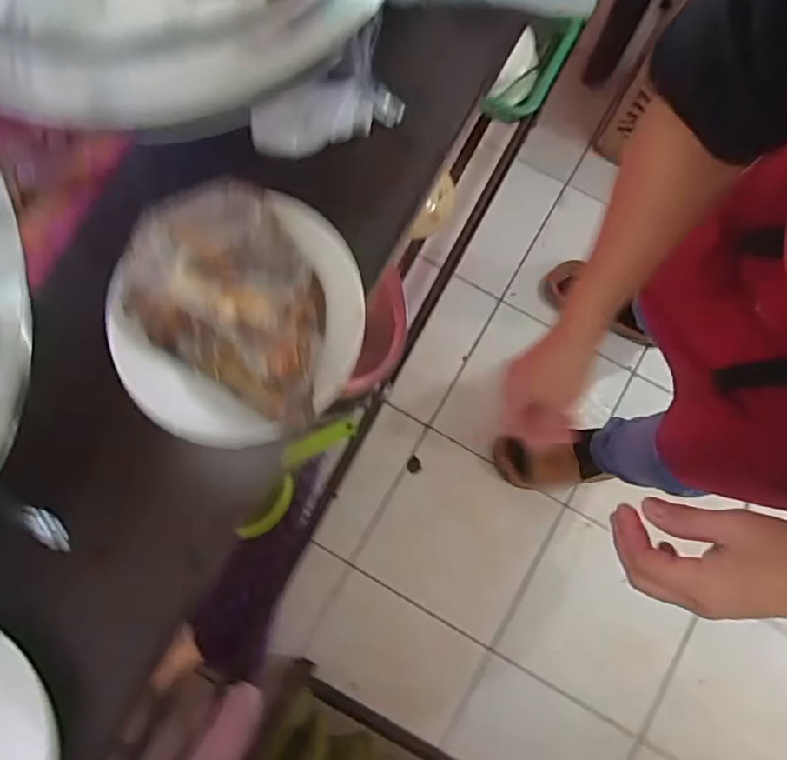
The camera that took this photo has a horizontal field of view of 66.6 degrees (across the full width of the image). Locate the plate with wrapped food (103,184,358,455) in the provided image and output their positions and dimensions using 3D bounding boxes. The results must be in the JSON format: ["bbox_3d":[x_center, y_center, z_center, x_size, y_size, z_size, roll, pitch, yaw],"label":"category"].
[{"bbox_3d":[-0.087,-0.039,0.339,0.148,0.047,0.135,0,79,-1],"label":"plate with wrapped food"}]

